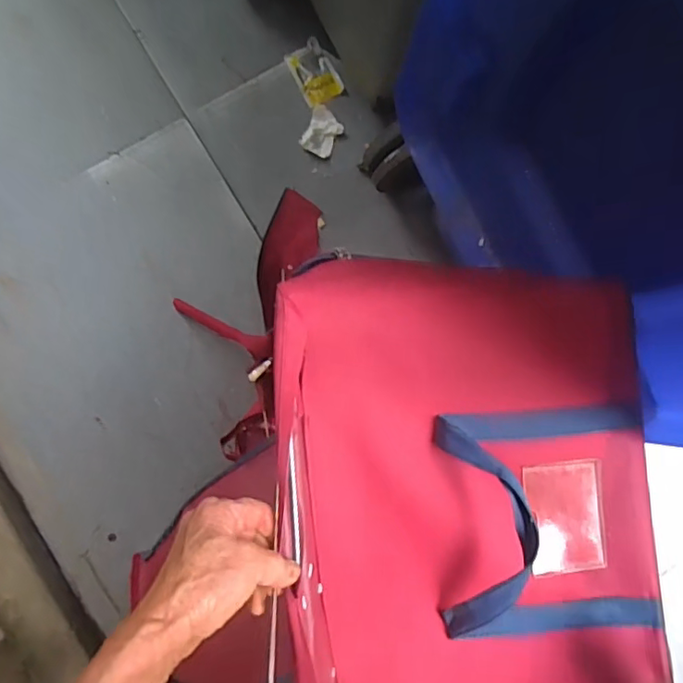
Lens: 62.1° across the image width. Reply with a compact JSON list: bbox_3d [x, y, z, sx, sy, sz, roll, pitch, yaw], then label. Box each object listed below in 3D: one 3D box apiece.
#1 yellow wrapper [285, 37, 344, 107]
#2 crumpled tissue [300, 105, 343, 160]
[{"bbox_3d":[-0.052,-0.500,1.062,0.071,0.013,0.112,-31,90,-4],"label":"yellow wrapper"},{"bbox_3d":[-0.034,-0.390,1.054,0.062,0.012,0.090,22,87,-2],"label":"crumpled tissue"}]

